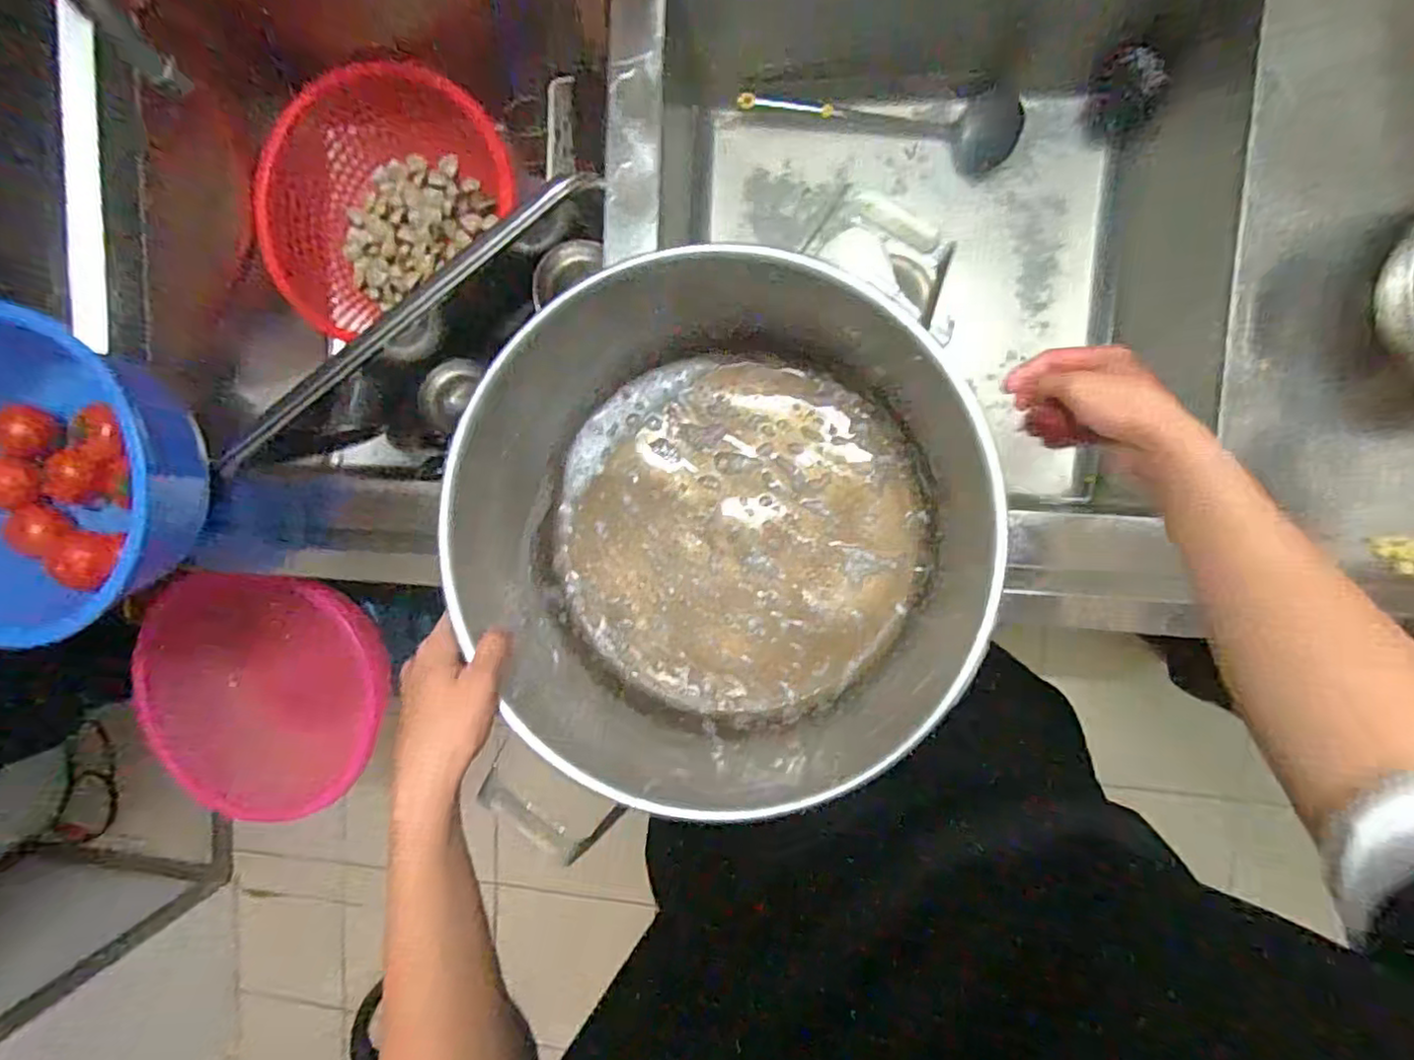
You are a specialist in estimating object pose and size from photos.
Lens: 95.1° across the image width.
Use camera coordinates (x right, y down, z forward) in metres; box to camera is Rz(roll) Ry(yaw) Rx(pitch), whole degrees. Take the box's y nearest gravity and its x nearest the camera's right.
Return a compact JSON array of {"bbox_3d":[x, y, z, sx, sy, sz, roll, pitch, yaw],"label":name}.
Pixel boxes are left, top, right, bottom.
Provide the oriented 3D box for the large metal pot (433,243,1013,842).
[{"bbox_3d":[0.020,-0.016,0.522,0.364,0.191,0.390,1,94,8],"label":"large metal pot"}]

